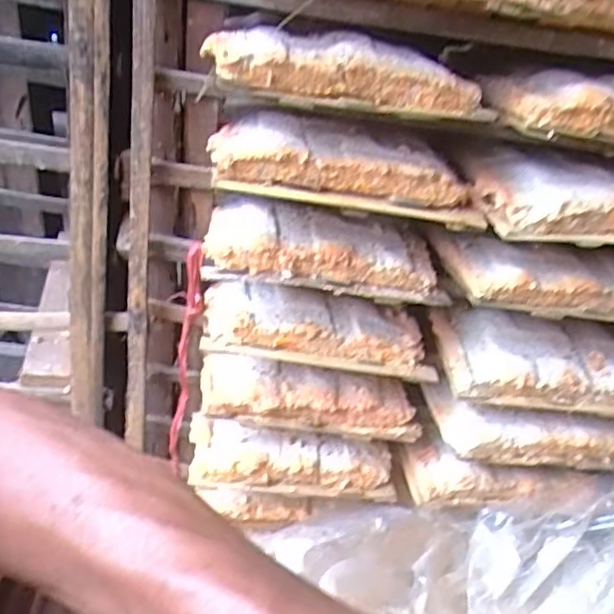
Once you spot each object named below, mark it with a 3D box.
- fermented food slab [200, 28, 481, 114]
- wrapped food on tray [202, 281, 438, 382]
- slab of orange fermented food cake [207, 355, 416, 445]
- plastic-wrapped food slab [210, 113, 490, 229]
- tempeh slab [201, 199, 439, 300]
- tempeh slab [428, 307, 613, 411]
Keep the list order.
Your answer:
[{"bbox_3d":[0.028,-0.202,0.552,0.222,0.039,0.108,0,31,-12],"label":"fermented food slab"},{"bbox_3d":[0.012,0.022,0.667,0.231,0.049,0.081,3,31,-8],"label":"wrapped food on tray"},{"bbox_3d":[0.004,0.095,0.697,0.228,0.057,0.064,2,31,-9],"label":"slab of orange fermented food cake"},{"bbox_3d":[0.035,-0.130,0.597,0.234,0.052,0.118,4,31,-5],"label":"plastic-wrapped food slab"},{"bbox_3d":[0.015,-0.060,0.640,0.221,0.043,0.111,6,30,-4],"label":"tempeh slab"},{"bbox_3d":[0.251,0.053,0.696,0.222,0.045,0.115,5,31,-4],"label":"tempeh slab"}]

